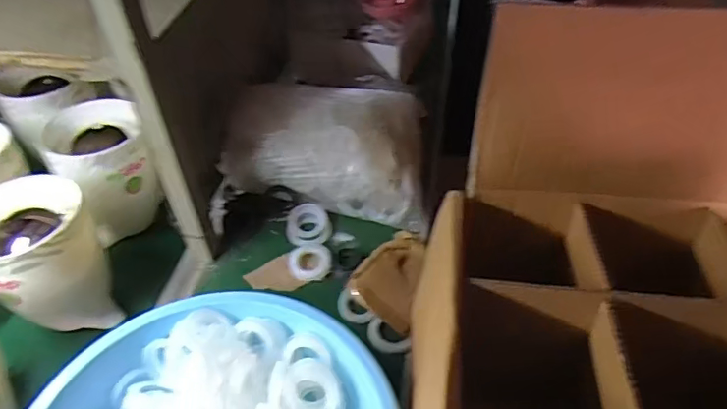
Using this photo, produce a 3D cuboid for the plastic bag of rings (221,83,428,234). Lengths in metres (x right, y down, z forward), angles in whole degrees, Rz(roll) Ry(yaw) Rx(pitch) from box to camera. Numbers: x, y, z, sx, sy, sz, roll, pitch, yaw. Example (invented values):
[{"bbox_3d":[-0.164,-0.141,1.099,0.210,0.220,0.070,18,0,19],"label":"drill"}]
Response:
[{"bbox_3d":[-0.061,-0.098,0.917,0.337,0.142,0.196,5,45,8],"label":"plastic bag of rings"}]

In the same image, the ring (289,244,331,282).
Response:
[{"bbox_3d":[-0.081,0.088,0.837,0.064,0.018,0.062,3,65,-7],"label":"ring"}]

